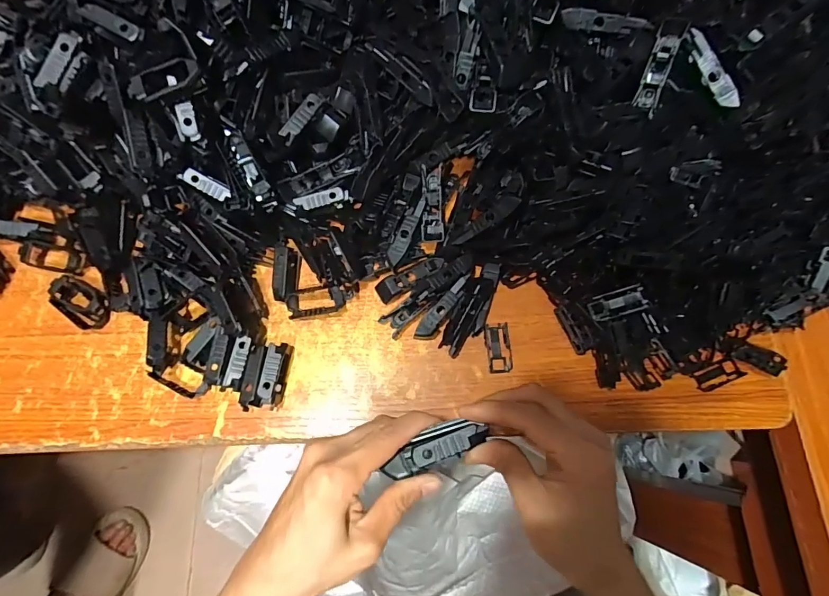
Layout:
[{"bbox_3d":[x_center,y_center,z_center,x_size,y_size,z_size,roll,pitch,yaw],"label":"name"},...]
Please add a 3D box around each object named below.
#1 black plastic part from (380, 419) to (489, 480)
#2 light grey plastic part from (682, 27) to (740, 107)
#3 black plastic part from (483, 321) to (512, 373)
[{"bbox_3d":[0.011,0.088,0.247,0.062,0.005,0.018,-25,77,1],"label":"black plastic part"},{"bbox_3d":[0.218,-0.167,0.309,0.007,0.013,0.062,-31,91,-10],"label":"light grey plastic part"},{"bbox_3d":[0.070,0.041,0.348,0.020,0.004,0.041,-3,75,-3],"label":"black plastic part"}]

